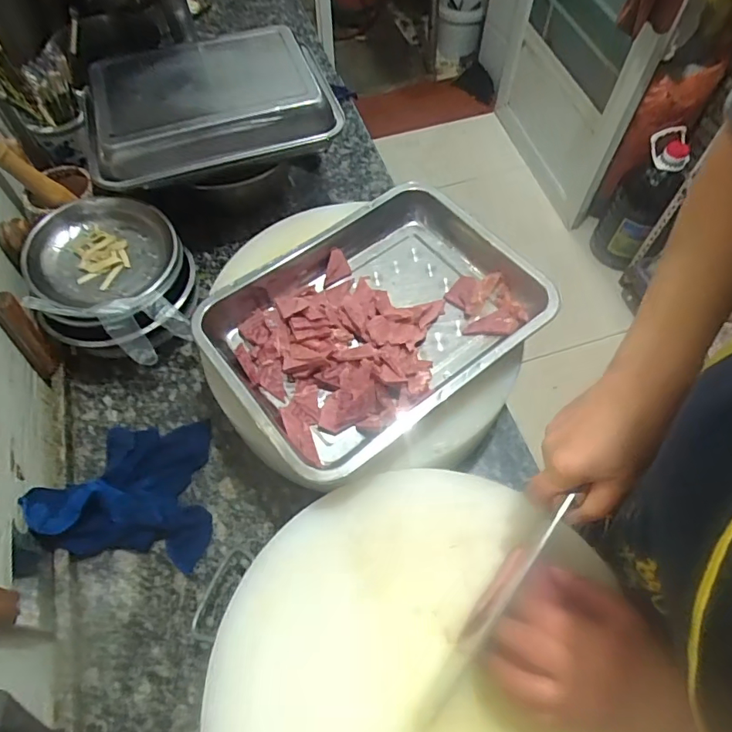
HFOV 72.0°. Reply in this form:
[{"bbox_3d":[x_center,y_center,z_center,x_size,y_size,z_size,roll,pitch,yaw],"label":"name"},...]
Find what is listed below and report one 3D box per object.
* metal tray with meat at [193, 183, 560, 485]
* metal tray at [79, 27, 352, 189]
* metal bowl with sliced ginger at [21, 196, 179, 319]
[{"bbox_3d":[0.012,-0.053,0.566,0.349,0.048,0.256,-34,66,-17],"label":"metal tray with meat"},{"bbox_3d":[-0.216,-0.377,0.709,0.335,0.059,0.223,-16,62,-8],"label":"metal tray"},{"bbox_3d":[-0.338,-0.141,0.634,0.163,0.075,0.178,0,61,1],"label":"metal bowl with sliced ginger"}]

